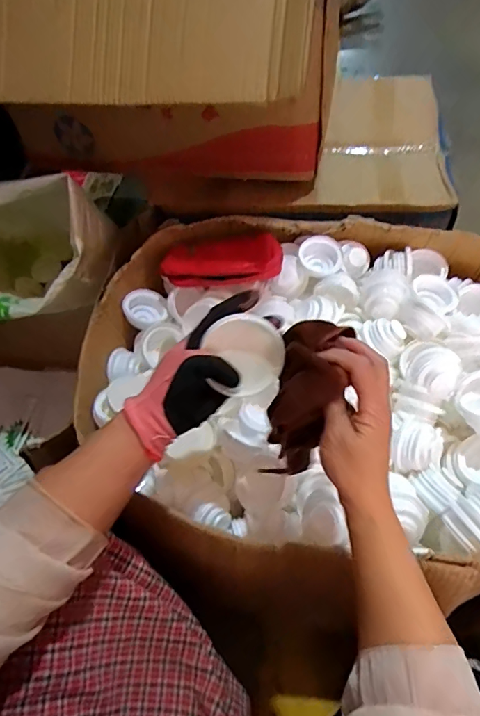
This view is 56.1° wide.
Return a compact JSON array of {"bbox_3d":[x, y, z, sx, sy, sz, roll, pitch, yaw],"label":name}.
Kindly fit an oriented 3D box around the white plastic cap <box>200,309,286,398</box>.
[{"bbox_3d":[0.008,-0.004,0.447,0.068,0.076,0.015,-32,16,10],"label":"white plastic cap"}]

